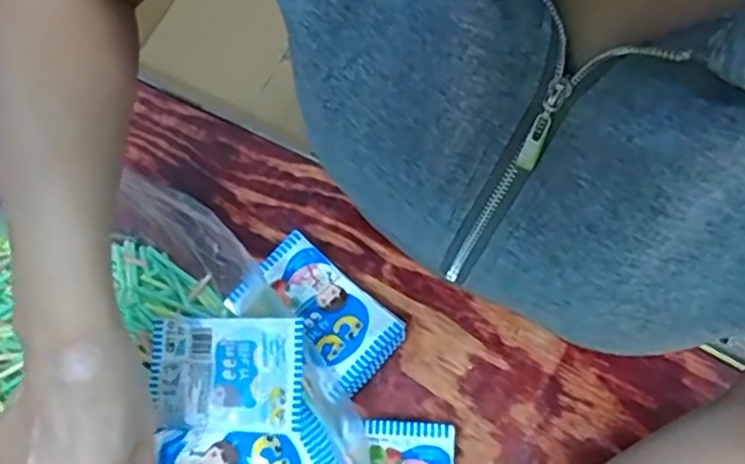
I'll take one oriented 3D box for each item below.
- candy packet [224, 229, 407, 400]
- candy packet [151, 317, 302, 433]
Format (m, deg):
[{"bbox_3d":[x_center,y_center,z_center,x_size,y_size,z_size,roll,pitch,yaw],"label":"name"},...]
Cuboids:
[{"bbox_3d":[-0.036,0.055,0.447,0.106,0.018,0.068,37,69,20],"label":"candy packet"},{"bbox_3d":[-0.090,0.085,0.406,0.101,0.007,0.066,-4,80,18],"label":"candy packet"}]

